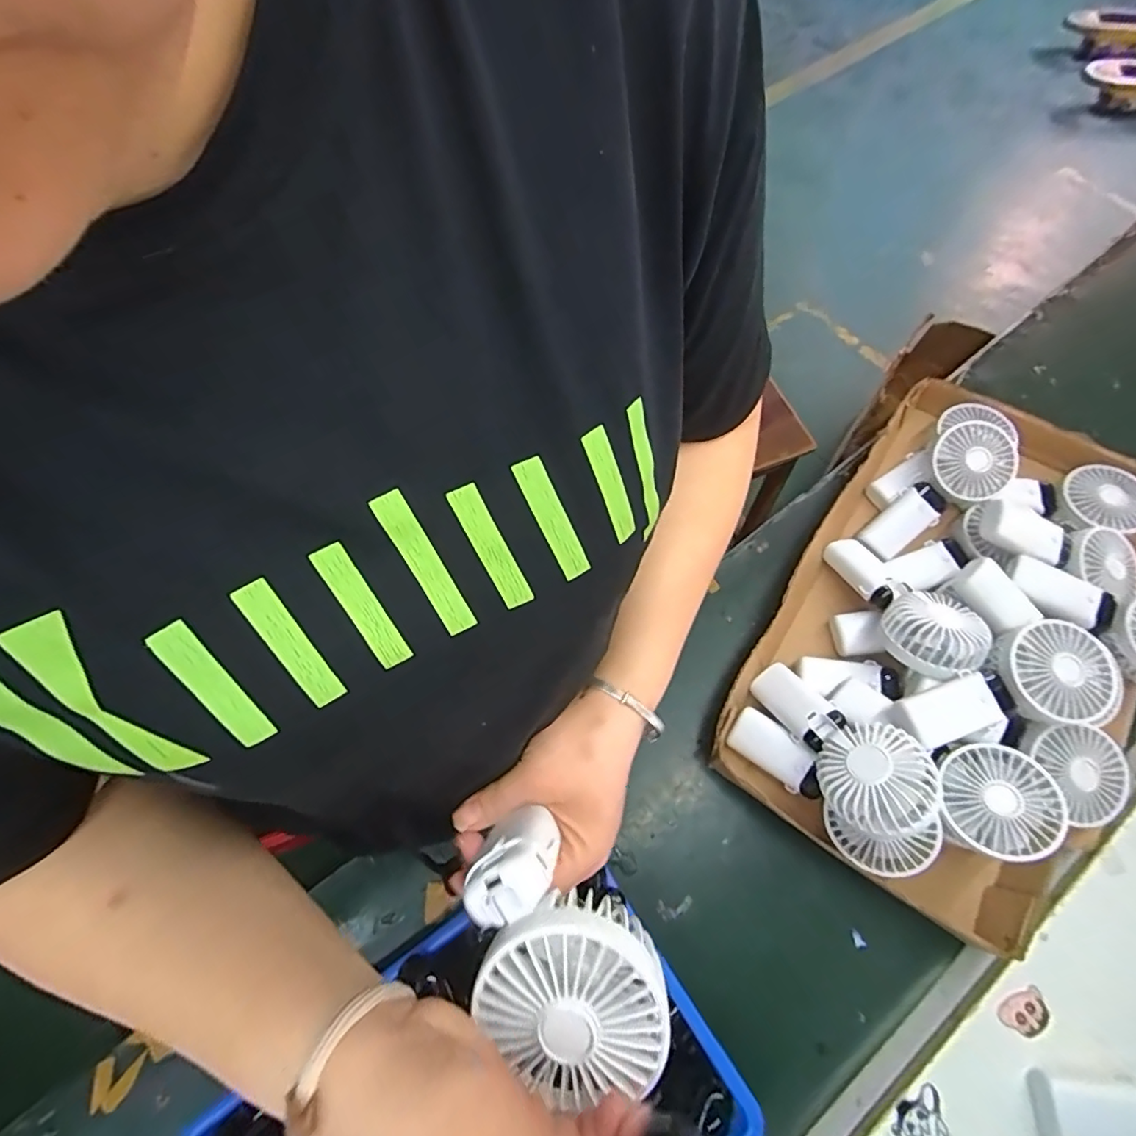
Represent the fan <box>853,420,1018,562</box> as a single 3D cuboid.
[{"bbox_3d":[0.405,-0.084,0.604,0.188,0.032,0.084,-41,70,7],"label":"fan"}]

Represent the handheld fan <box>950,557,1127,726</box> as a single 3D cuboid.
[{"bbox_3d":[0.426,0.067,0.505,0.088,0.051,0.158,-8,49,-1],"label":"handheld fan"}]

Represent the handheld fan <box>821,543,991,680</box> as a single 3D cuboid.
[{"bbox_3d":[0.336,0.034,0.556,0.083,0.045,0.184,-19,41,-6],"label":"handheld fan"}]

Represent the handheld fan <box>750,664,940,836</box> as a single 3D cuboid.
[{"bbox_3d":[0.241,0.153,0.495,0.082,0.045,0.185,-25,29,-8],"label":"handheld fan"}]

